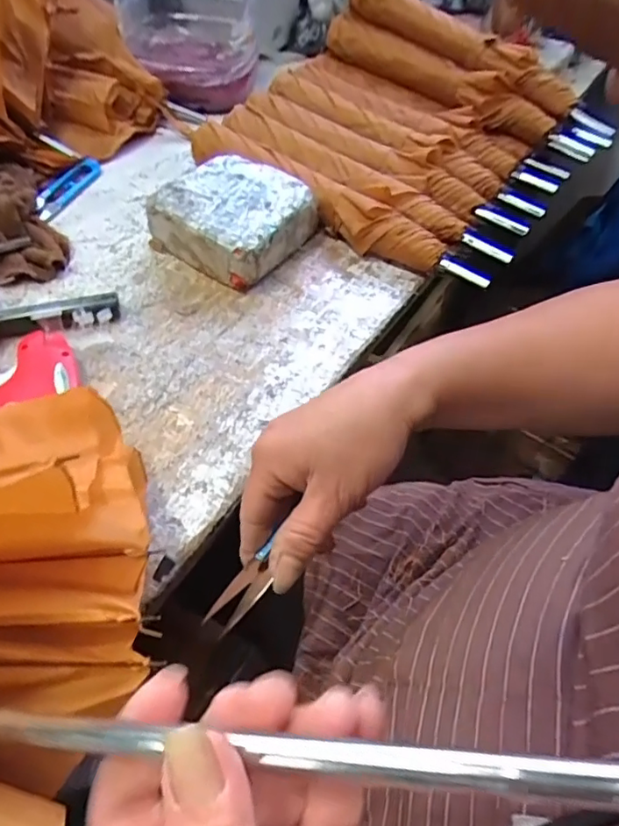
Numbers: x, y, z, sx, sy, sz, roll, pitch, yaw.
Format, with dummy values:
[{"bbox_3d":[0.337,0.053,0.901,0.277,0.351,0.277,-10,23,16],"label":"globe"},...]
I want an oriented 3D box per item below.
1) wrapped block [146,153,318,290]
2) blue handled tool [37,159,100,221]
[{"bbox_3d":[-0.070,-0.181,0.516,0.115,0.058,0.112,29,58,16],"label":"wrapped block"},{"bbox_3d":[-0.247,-0.230,0.563,0.027,0.011,0.099,17,55,9],"label":"blue handled tool"}]

